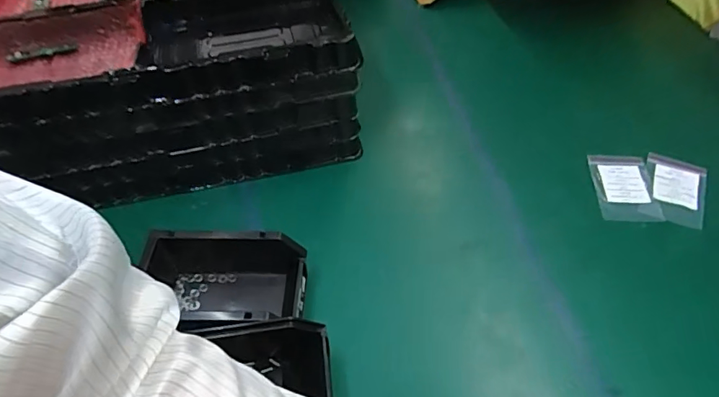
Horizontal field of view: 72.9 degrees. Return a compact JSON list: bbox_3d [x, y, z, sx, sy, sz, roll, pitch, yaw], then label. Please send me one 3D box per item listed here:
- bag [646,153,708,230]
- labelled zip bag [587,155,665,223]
[{"bbox_3d":[0.387,-0.013,0.599,0.066,0.006,0.106,20,53,19],"label":"bag"},{"bbox_3d":[0.328,-0.015,0.603,0.069,0.006,0.099,2,50,4],"label":"labelled zip bag"}]

